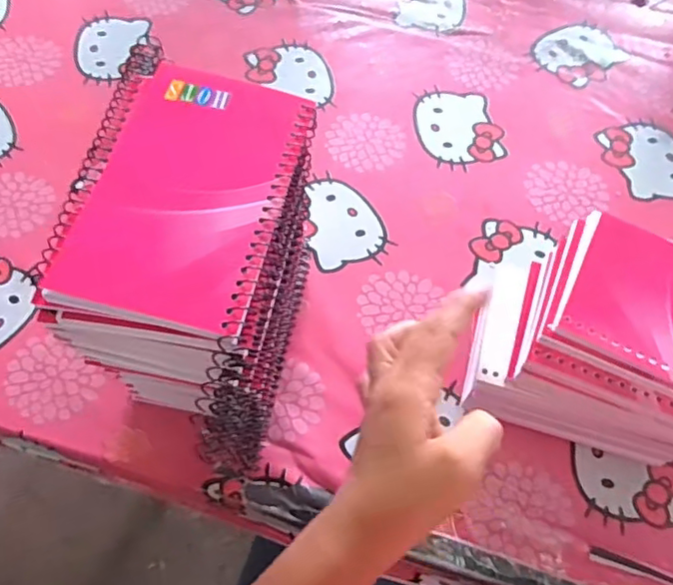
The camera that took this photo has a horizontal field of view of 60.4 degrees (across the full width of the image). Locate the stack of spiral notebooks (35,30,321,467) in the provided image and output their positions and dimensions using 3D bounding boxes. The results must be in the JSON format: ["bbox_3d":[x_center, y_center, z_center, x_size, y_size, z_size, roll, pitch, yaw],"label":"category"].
[{"bbox_3d":[-0.077,-0.003,0.330,0.096,0.175,0.169,13,64,5],"label":"stack of spiral notebooks"}]

